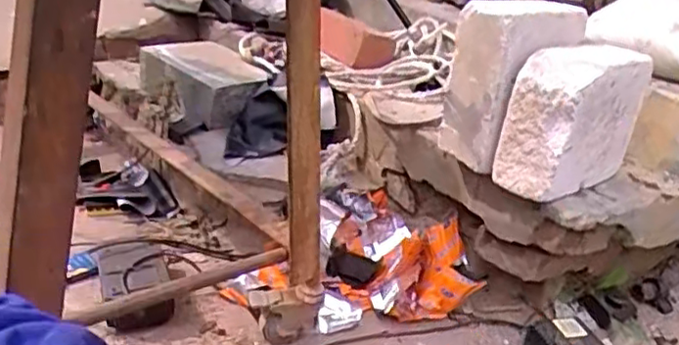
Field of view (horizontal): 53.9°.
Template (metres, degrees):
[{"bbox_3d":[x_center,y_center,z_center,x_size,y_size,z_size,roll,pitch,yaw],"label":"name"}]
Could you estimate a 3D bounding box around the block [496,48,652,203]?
[{"bbox_3d":[0.353,-0.082,0.998,0.221,0.195,0.103,-14,32,-42],"label":"block"}]

